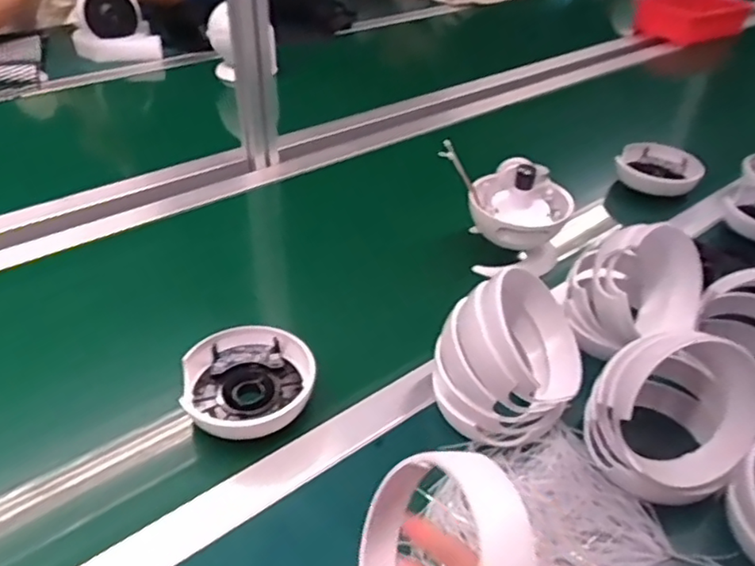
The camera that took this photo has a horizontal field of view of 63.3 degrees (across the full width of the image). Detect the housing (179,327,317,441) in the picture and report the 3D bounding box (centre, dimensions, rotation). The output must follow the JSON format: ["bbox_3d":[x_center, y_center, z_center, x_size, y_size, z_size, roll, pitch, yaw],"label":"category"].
[{"bbox_3d":[-0.115,0.089,0.551,0.116,0.034,0.114,-5,38,-10],"label":"housing"}]

